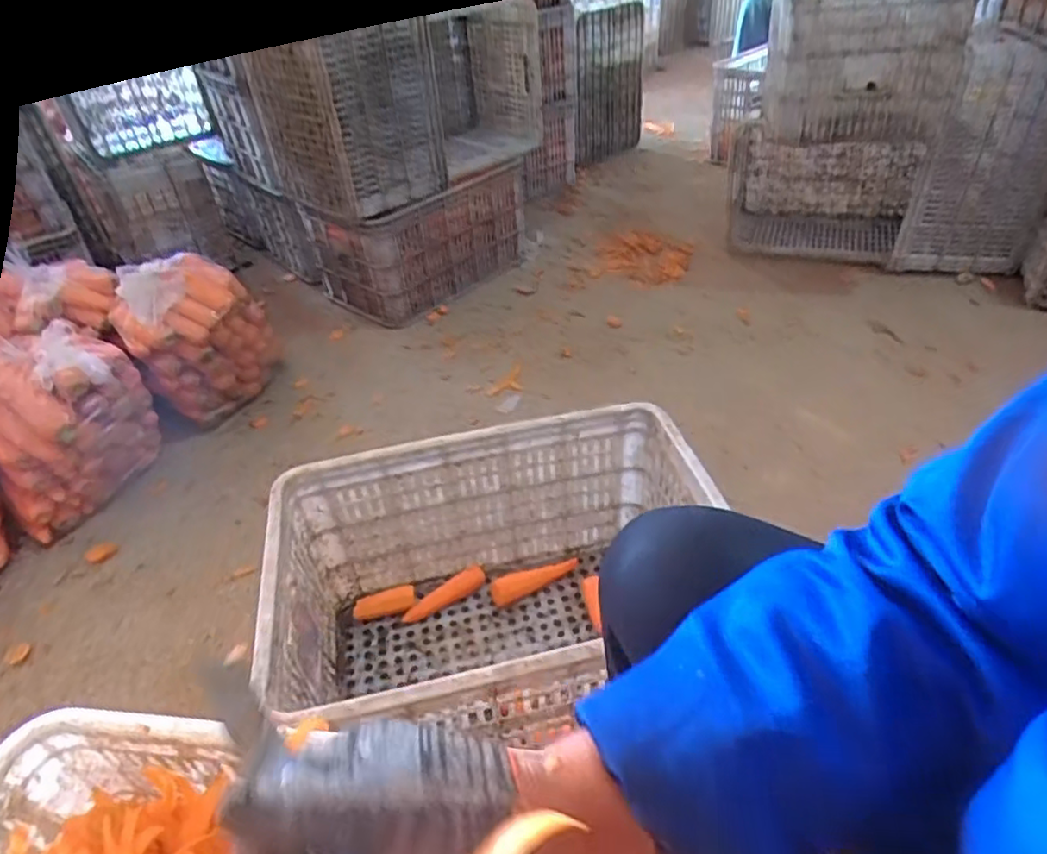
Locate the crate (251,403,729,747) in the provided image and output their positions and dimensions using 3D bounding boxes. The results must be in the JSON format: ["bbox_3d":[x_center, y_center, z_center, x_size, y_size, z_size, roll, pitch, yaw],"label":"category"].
[{"bbox_3d":[-0.019,0.231,0.844,0.510,0.312,0.360,-12,40,-8],"label":"crate"}]

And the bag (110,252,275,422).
[{"bbox_3d":[-0.691,-0.177,1.431,0.275,0.341,0.235,-19,41,-17],"label":"bag"}]

